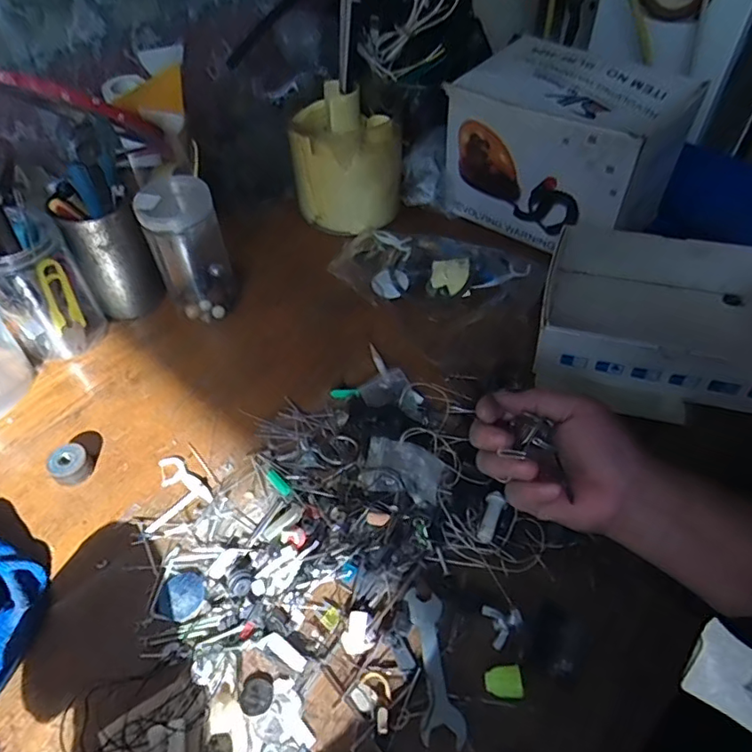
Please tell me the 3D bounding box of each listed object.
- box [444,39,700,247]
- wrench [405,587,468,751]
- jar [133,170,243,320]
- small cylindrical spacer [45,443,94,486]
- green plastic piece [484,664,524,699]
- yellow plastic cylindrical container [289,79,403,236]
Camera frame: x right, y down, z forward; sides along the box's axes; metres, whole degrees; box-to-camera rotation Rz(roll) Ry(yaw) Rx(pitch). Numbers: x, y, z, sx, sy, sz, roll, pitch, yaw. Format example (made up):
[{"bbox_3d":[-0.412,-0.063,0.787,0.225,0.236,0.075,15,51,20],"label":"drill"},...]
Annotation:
[{"bbox_3d":[0.193,-0.234,0.565,0.151,0.148,0.201,-36,57,-26],"label":"box"},{"bbox_3d":[0.034,0.169,0.319,0.024,0.005,0.084,-4,49,-2],"label":"wrench"},{"bbox_3d":[-0.172,-0.113,0.502,0.063,0.125,0.053,-11,49,-7],"label":"jar"},{"bbox_3d":[-0.237,0.069,0.416,0.028,0.020,0.025,-32,55,-24],"label":"small cylindrical spacer"},{"bbox_3d":[0.073,0.175,0.307,0.020,0.011,0.016,-2,49,0],"label":"green plastic piece"},{"bbox_3d":[-0.031,-0.241,0.599,0.118,0.121,0.105,-4,49,-1],"label":"yellow plastic cylindrical container"}]

